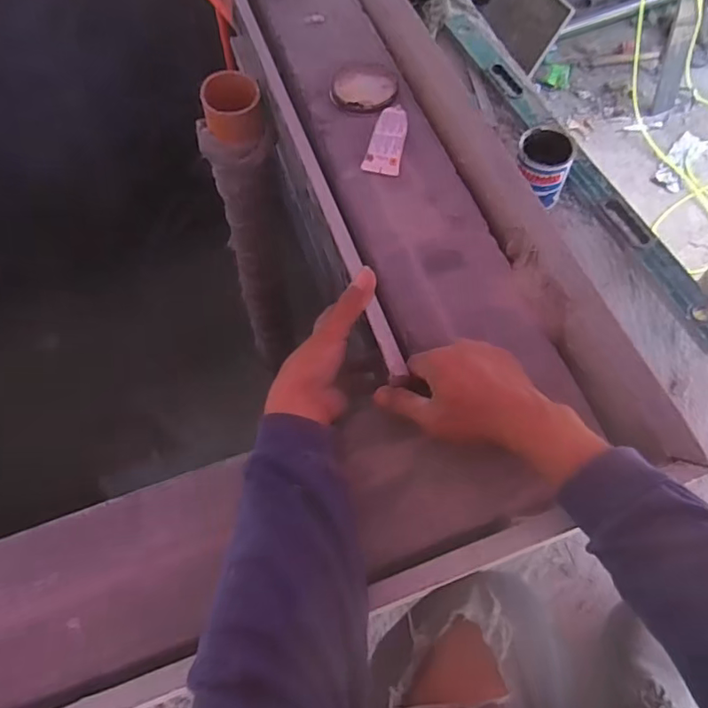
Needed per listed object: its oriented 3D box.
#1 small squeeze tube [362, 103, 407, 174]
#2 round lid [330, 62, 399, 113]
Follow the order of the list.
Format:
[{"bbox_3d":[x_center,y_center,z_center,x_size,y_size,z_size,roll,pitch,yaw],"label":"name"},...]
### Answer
[{"bbox_3d":[0.039,-0.259,0.655,0.044,0.022,0.090,8,65,8],"label":"small squeeze tube"},{"bbox_3d":[0.015,-0.349,0.705,0.083,0.013,0.083,-1,64,3],"label":"round lid"}]

